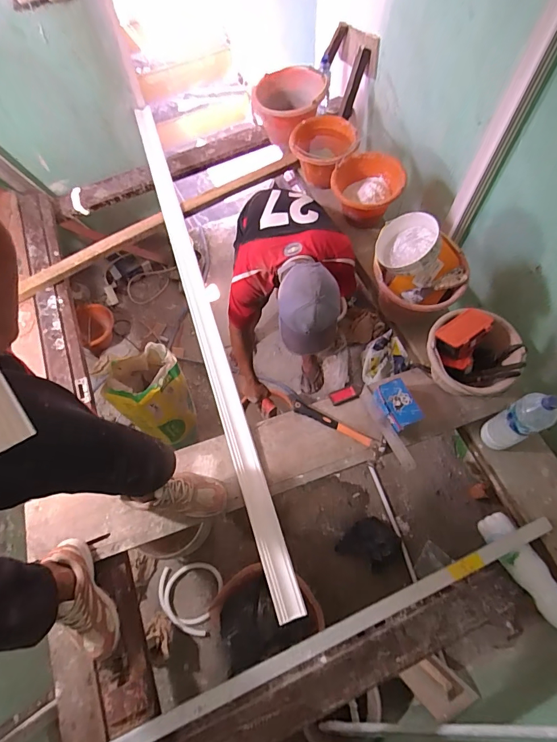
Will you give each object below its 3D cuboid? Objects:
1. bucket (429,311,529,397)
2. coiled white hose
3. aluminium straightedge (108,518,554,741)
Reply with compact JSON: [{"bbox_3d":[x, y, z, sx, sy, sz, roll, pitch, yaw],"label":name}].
[{"bbox_3d":[0.539,-0.033,1.154,0.236,0.202,0.225,-1,65,1],"label":"bucket"},{"bbox_3d":[-0.389,0.943,1.701,0.267,0.036,0.252,16,61,15],"label":"coiled white hose"},{"bbox_3d":[0.169,0.639,0.989,1.190,0.032,0.040,-22,66,-9],"label":"aluminium straightedge"}]

